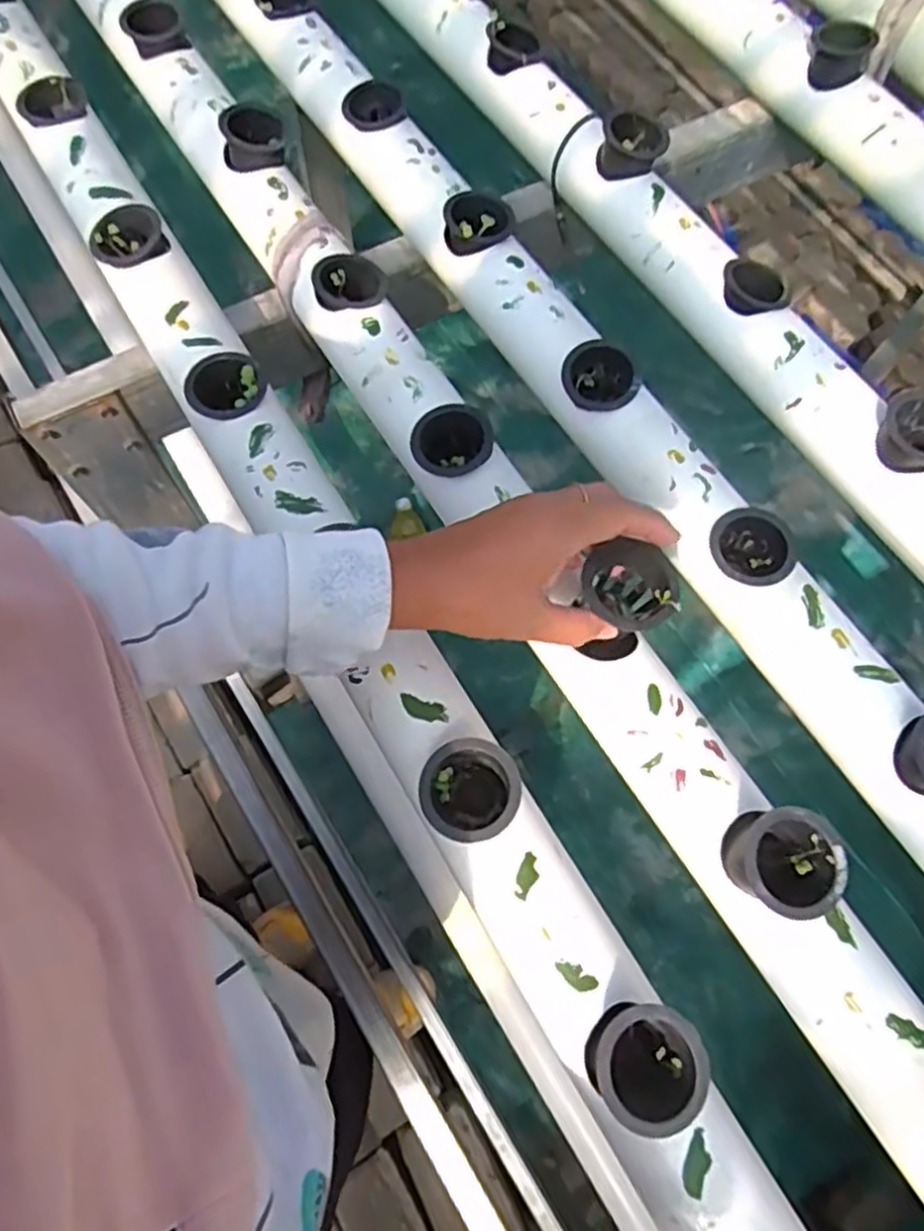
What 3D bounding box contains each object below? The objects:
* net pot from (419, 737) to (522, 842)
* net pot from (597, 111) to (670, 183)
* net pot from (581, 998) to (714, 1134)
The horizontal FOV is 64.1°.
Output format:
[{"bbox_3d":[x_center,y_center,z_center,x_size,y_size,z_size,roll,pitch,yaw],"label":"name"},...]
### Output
[{"bbox_3d":[0.003,0.101,0.406,0.049,0.068,0.049,1,70,-3],"label":"net pot"},{"bbox_3d":[0.128,-0.357,0.561,0.044,0.031,0.043,1,70,-3],"label":"net pot"},{"bbox_3d":[0.086,0.214,0.355,0.050,0.048,0.051,1,70,-3],"label":"net pot"}]

